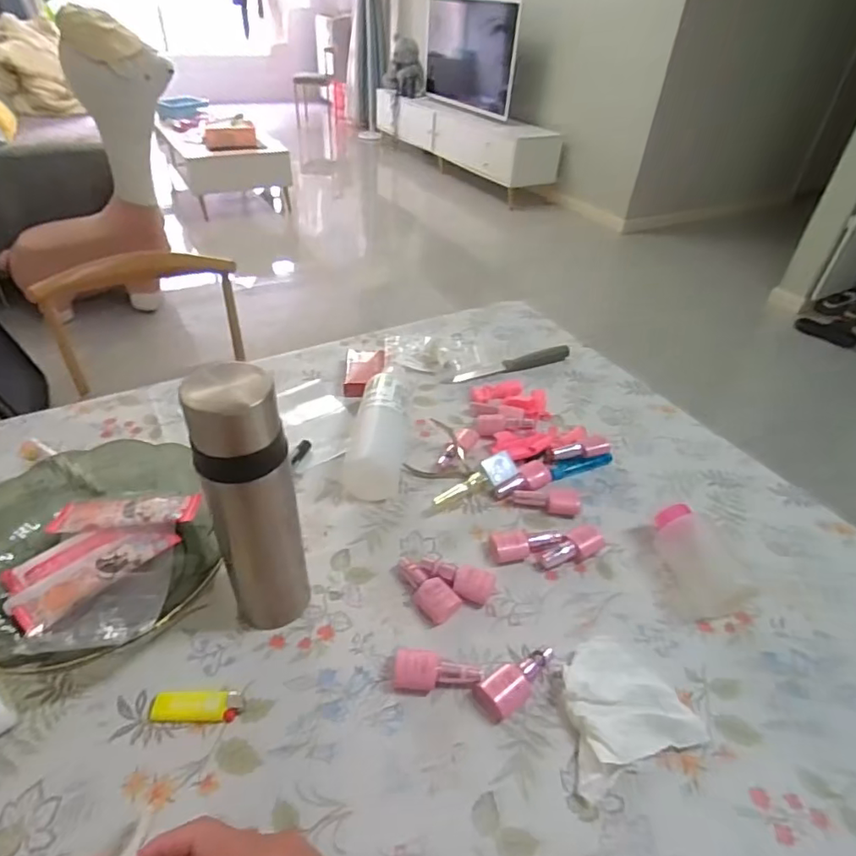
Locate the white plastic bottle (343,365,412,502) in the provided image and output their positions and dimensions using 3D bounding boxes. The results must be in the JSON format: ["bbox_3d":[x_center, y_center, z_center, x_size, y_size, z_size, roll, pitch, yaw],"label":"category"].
[{"bbox_3d":[-0.054,-0.011,0.658,0.061,0.060,0.211,5,40,2],"label":"white plastic bottle"}]

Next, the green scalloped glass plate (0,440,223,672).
[{"bbox_3d":[-0.313,0.109,0.498,0.230,0.048,0.214,2,40,-2],"label":"green scalloped glass plate"}]

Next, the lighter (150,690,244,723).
[{"bbox_3d":[-0.179,0.214,0.416,0.067,0.008,0.023,3,40,-2],"label":"lighter"}]

